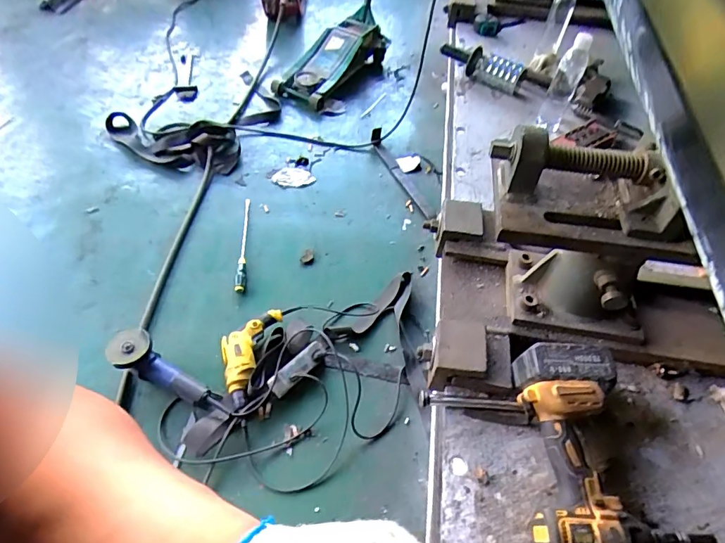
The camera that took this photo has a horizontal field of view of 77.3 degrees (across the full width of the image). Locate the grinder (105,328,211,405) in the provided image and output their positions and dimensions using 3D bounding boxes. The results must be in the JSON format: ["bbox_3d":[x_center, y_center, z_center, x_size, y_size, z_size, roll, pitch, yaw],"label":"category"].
[{"bbox_3d":[-0.520,0.247,1.133,0.317,0.082,0.101,30,56,18],"label":"grinder"}]

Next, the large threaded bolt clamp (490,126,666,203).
[{"bbox_3d":[0.239,-0.127,0.523,0.179,0.064,0.060,1,52,-3],"label":"large threaded bolt clamp"}]

